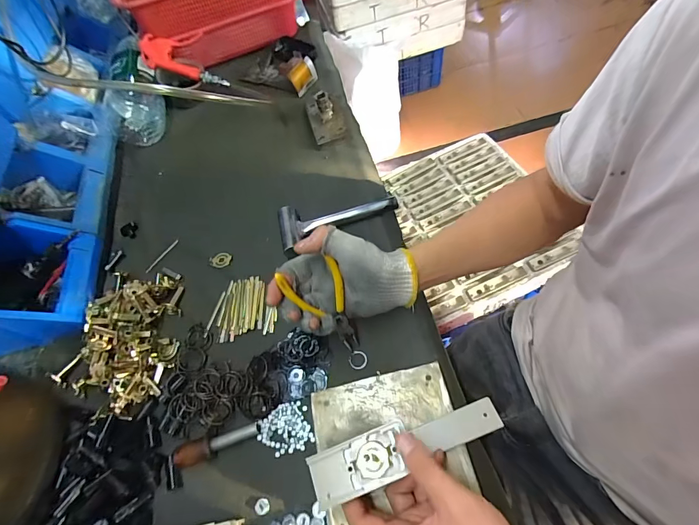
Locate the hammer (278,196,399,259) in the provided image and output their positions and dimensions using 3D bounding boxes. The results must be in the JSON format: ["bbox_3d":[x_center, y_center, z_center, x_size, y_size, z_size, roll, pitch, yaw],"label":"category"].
[{"bbox_3d":[-0.022,-0.073,0.529,0.175,0.026,0.076,-23,59,-4],"label":"hammer"}]

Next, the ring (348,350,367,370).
[{"bbox_3d":[0.010,0.118,0.431,0.023,0.005,0.021,-4,60,7],"label":"ring"}]

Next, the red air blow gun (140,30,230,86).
[{"bbox_3d":[-0.325,-0.412,0.714,0.198,0.039,0.096,27,65,1],"label":"red air blow gun"}]

